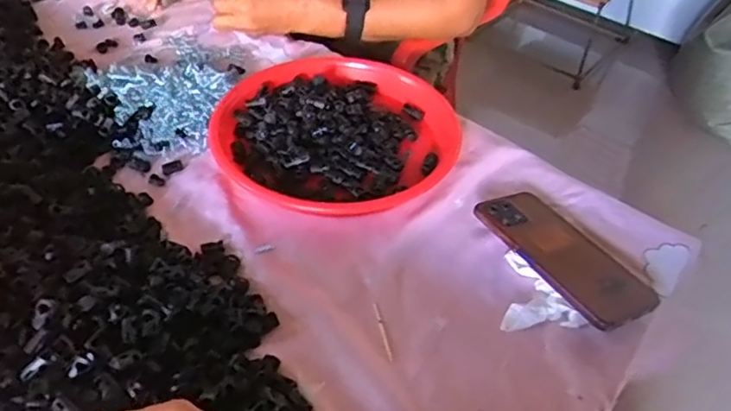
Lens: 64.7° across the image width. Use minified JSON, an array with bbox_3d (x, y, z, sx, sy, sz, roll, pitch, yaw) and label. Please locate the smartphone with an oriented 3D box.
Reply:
[{"bbox_3d":[0.176,0.040,0.513,0.079,0.011,0.162,-17,47,-26],"label":"smartphone"}]

